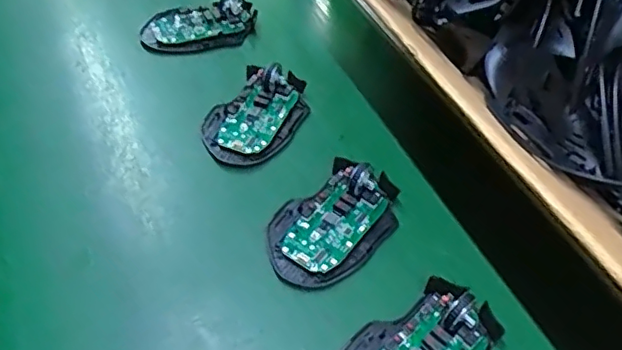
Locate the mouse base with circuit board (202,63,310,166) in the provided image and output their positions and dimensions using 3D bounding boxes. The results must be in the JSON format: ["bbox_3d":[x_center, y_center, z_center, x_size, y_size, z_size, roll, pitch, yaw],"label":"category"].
[{"bbox_3d":[-0.047,-0.055,0.500,0.071,0.025,0.110,20,51,15],"label":"mouse base with circuit board"}]

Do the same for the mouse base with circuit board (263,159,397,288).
[{"bbox_3d":[0.017,0.031,0.427,0.074,0.026,0.113,33,55,24],"label":"mouse base with circuit board"}]

